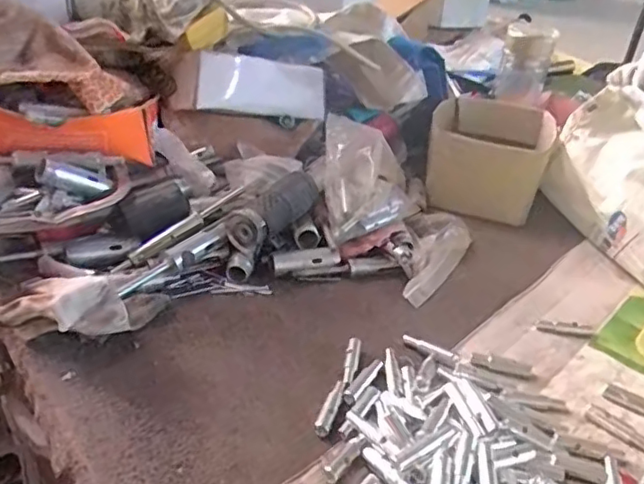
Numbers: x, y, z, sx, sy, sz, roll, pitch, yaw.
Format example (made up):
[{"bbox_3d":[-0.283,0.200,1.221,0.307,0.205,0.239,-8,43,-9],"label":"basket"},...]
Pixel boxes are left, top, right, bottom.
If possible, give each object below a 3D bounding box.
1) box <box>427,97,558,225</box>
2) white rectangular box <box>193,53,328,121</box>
[{"bbox_3d":[0.212,-0.107,0.778,0.142,0.097,0.162,15,32,14],"label":"box"},{"bbox_3d":[-0.068,-0.185,0.724,0.187,0.067,0.019,-1,29,-39],"label":"white rectangular box"}]

